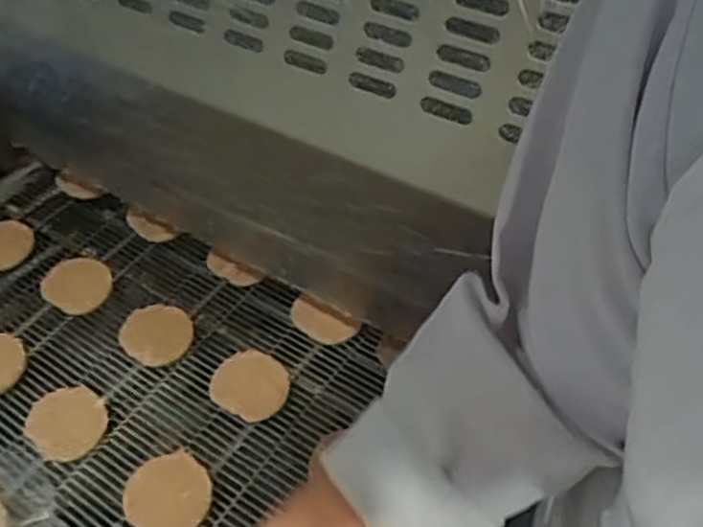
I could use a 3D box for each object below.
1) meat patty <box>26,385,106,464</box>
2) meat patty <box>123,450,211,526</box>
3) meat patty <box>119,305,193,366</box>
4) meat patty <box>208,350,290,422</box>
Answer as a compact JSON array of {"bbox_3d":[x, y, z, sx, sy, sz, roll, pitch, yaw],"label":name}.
[{"bbox_3d":[-0.251,0.138,0.623,0.070,0.006,0.064,0,50,0],"label":"meat patty"},{"bbox_3d":[-0.150,0.188,0.578,0.068,0.008,0.067,2,44,-2],"label":"meat patty"},{"bbox_3d":[-0.189,0.067,0.684,0.067,0.006,0.068,2,44,-2],"label":"meat patty"},{"bbox_3d":[-0.092,0.109,0.646,0.071,0.005,0.064,23,47,19],"label":"meat patty"}]

